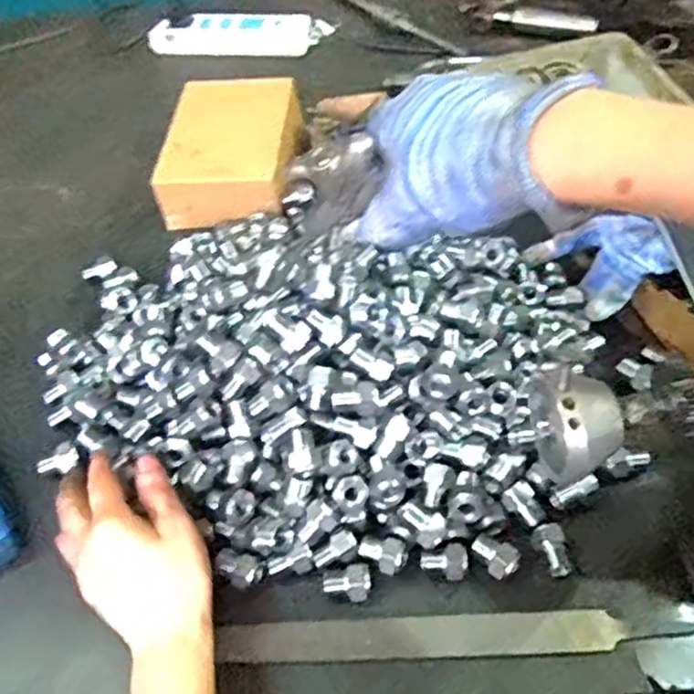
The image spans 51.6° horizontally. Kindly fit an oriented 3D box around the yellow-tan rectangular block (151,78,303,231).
[{"bbox_3d":[-0.111,-0.193,0.703,0.124,0.056,0.171,1,49,6],"label":"yellow-tan rectangular block"}]

